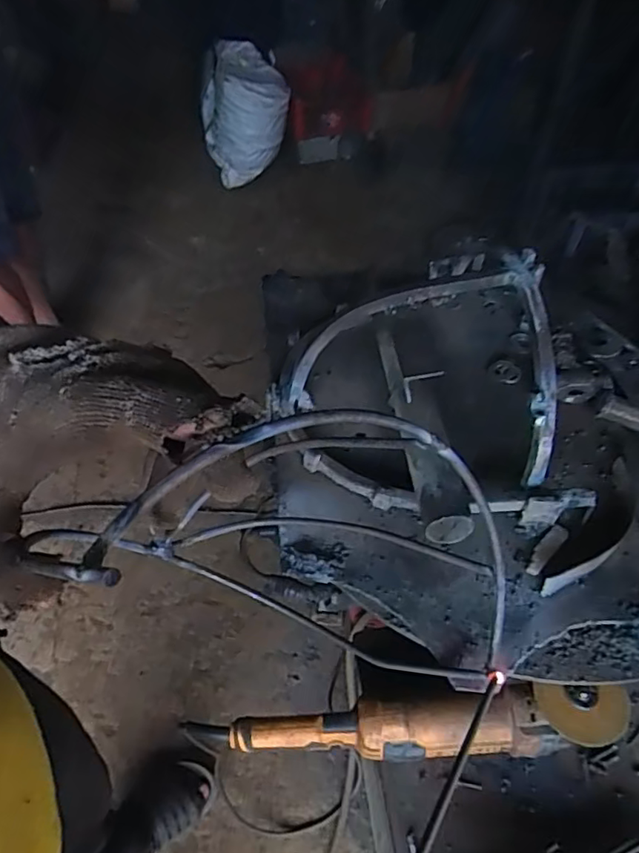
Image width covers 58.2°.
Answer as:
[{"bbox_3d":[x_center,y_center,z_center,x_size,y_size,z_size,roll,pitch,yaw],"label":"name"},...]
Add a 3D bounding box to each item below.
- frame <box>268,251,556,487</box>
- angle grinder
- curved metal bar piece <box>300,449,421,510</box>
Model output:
[{"bbox_3d":[0.080,-0.053,0.437,0.214,0.122,0.140,22,57,17],"label":"frame"},{"bbox_3d":[0.074,0.291,0.566,0.422,0.074,0.074,-4,50,-1],"label":"angle grinder"},{"bbox_3d":[0.029,0.042,0.418,0.089,0.021,0.016,19,53,17],"label":"curved metal bar piece"}]

